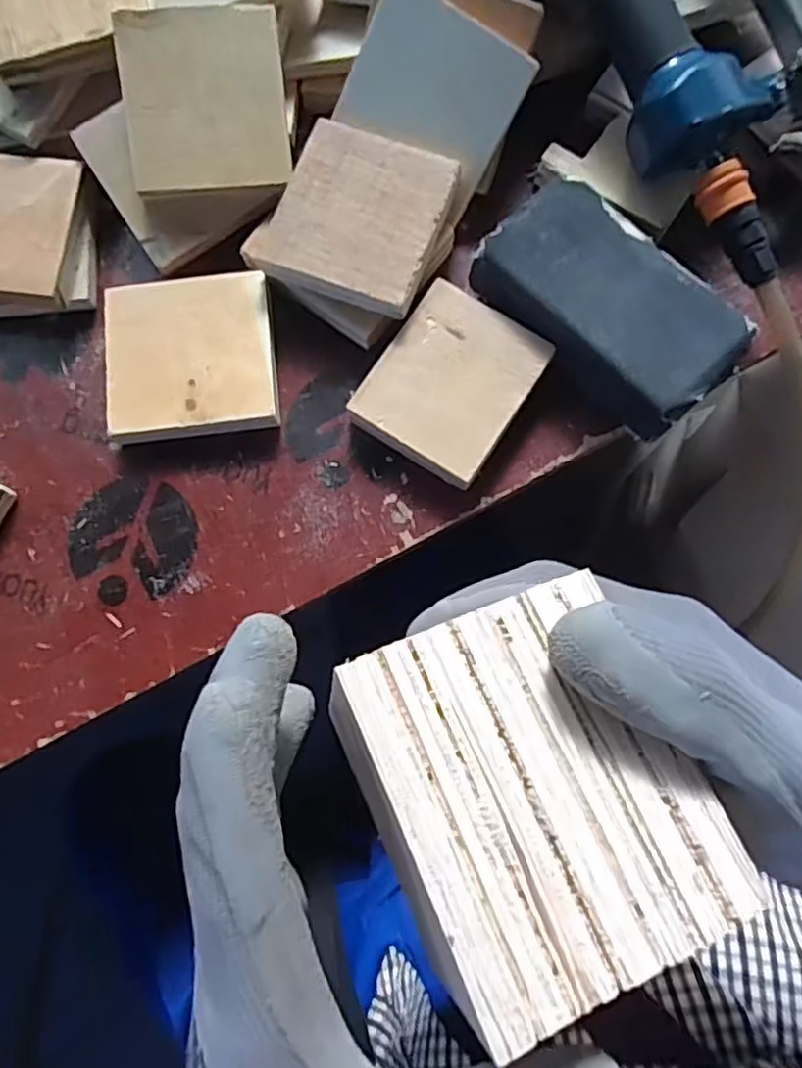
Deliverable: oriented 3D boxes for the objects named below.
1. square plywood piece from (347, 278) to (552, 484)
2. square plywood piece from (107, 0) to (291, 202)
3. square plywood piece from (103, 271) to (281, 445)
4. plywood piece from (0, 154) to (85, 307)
[{"bbox_3d":[0.026,-0.080,0.368,0.078,0.022,0.092,31,82,7],"label":"square plywood piece"},{"bbox_3d":[-0.106,-0.234,0.363,0.085,0.005,0.089,-7,97,-3],"label":"square plywood piece"},{"bbox_3d":[-0.117,-0.098,0.377,0.091,0.020,0.093,-8,79,0],"label":"square plywood piece"},{"bbox_3d":[-0.229,-0.174,0.378,0.089,0.012,0.086,5,80,2],"label":"plywood piece"}]

